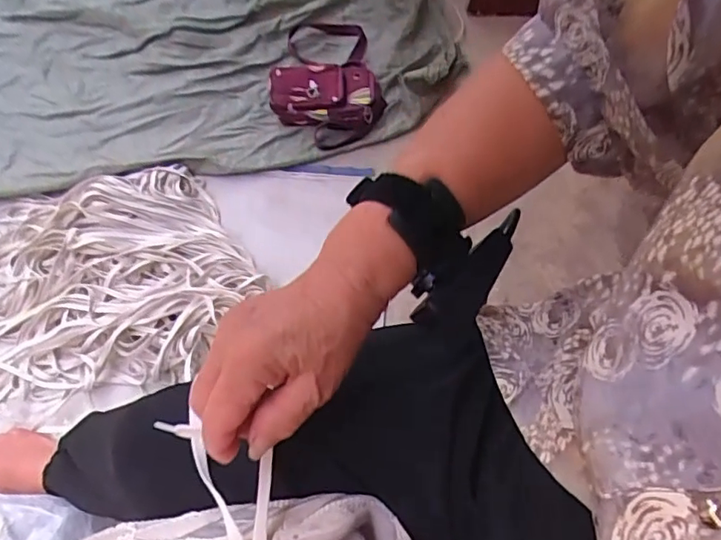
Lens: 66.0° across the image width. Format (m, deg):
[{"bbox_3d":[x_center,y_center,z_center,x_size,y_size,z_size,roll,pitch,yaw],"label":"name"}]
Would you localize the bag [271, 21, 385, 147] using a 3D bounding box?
[{"bbox_3d":[-0.067,-0.369,1.014,0.201,0.070,0.322,-4,65,-9],"label":"bag"}]

